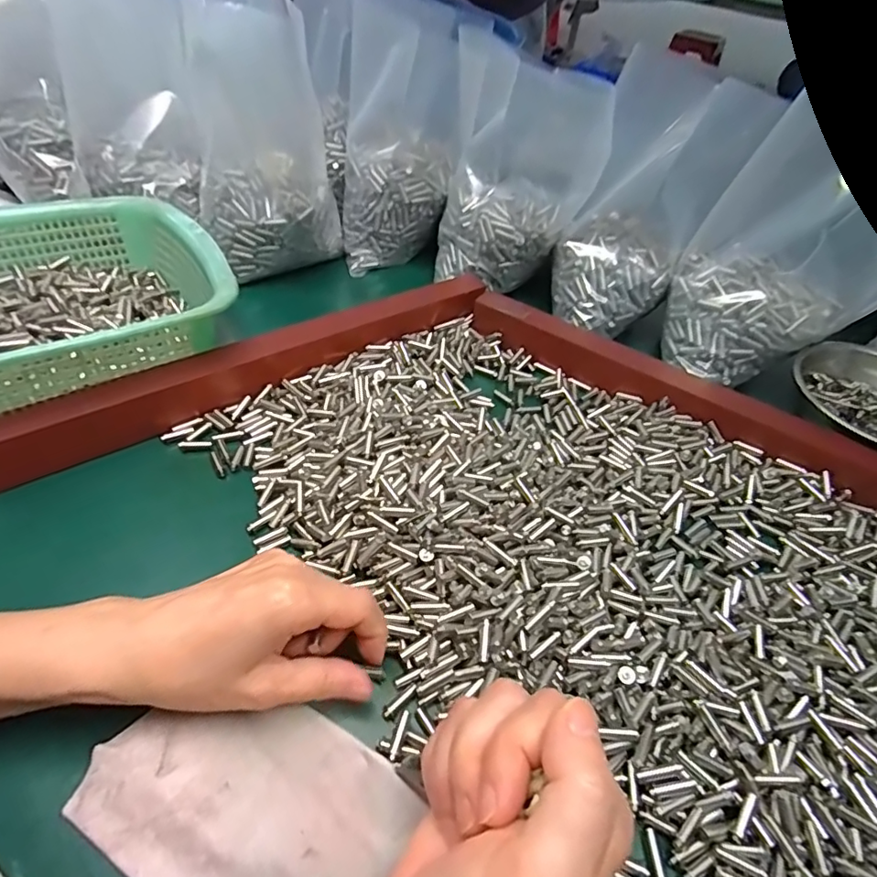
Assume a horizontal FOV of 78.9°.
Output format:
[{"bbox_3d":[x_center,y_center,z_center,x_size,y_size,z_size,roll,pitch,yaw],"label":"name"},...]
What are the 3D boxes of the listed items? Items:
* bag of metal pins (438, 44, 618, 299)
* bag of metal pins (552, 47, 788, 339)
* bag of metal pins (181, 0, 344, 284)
[{"bbox_3d":[0.070,-0.234,0.494,0.126,0.174,0.087,-2,46,-8],"label":"bag of metal pins"},{"bbox_3d":[0.176,-0.199,0.454,0.122,0.188,0.118,18,47,11],"label":"bag of metal pins"},{"bbox_3d":[-0.169,-0.280,0.513,0.122,0.232,0.106,-9,21,-10],"label":"bag of metal pins"}]

